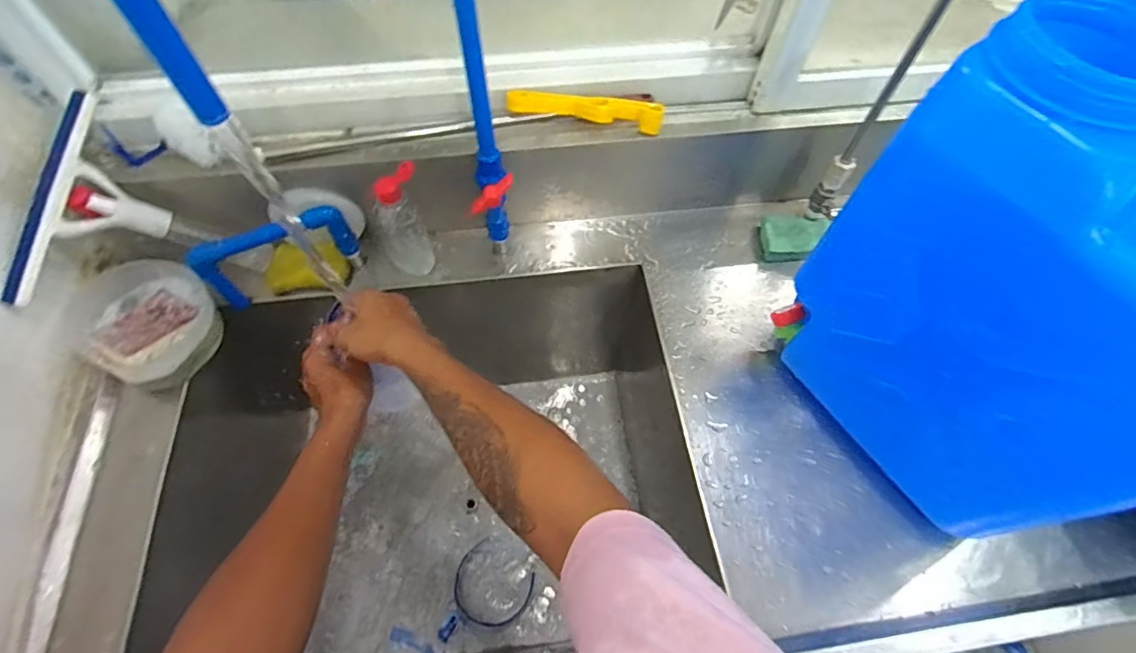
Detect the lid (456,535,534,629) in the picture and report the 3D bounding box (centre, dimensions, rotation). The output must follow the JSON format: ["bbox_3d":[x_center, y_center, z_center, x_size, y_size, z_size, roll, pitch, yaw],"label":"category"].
[{"bbox_3d":[-0.121,0.424,0.887,0.123,0.009,0.129,1,61,-1],"label":"lid"}]

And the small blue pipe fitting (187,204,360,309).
[{"bbox_3d":[-0.367,-0.092,0.680,0.181,0.111,0.027,-21,64,-13],"label":"small blue pipe fitting"}]

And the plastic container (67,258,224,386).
[{"bbox_3d":[-0.511,-0.006,0.652,0.136,0.063,0.144,1,61,-1],"label":"plastic container"}]

